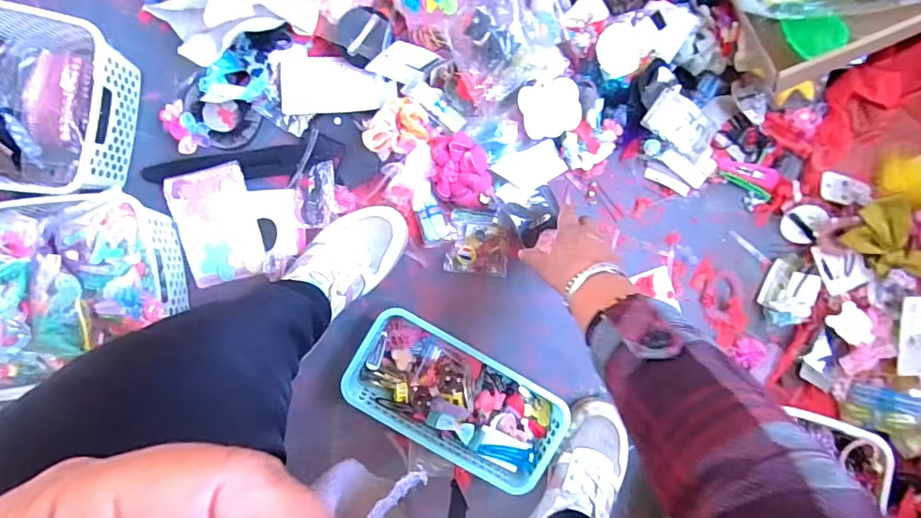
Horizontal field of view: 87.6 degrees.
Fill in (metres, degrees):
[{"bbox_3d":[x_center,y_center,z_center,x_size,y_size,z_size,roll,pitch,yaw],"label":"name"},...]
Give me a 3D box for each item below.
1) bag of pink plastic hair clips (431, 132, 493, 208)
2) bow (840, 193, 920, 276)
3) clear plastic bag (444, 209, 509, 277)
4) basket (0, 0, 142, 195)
[{"bbox_3d":[0.001,-0.103,0.586,0.066,0.033,0.093,2,113,18],"label":"bag of pink plastic hair clips"},{"bbox_3d":[0.534,-0.016,0.591,0.138,0.067,0.065,40,90,-2],"label":"bow"},{"bbox_3d":[0.025,-0.019,0.609,0.079,0.022,0.079,6,99,-8],"label":"clear plastic bag"},{"bbox_3d":[-0.540,-0.188,0.554,0.289,0.087,0.205,8,91,-2],"label":"basket"}]

